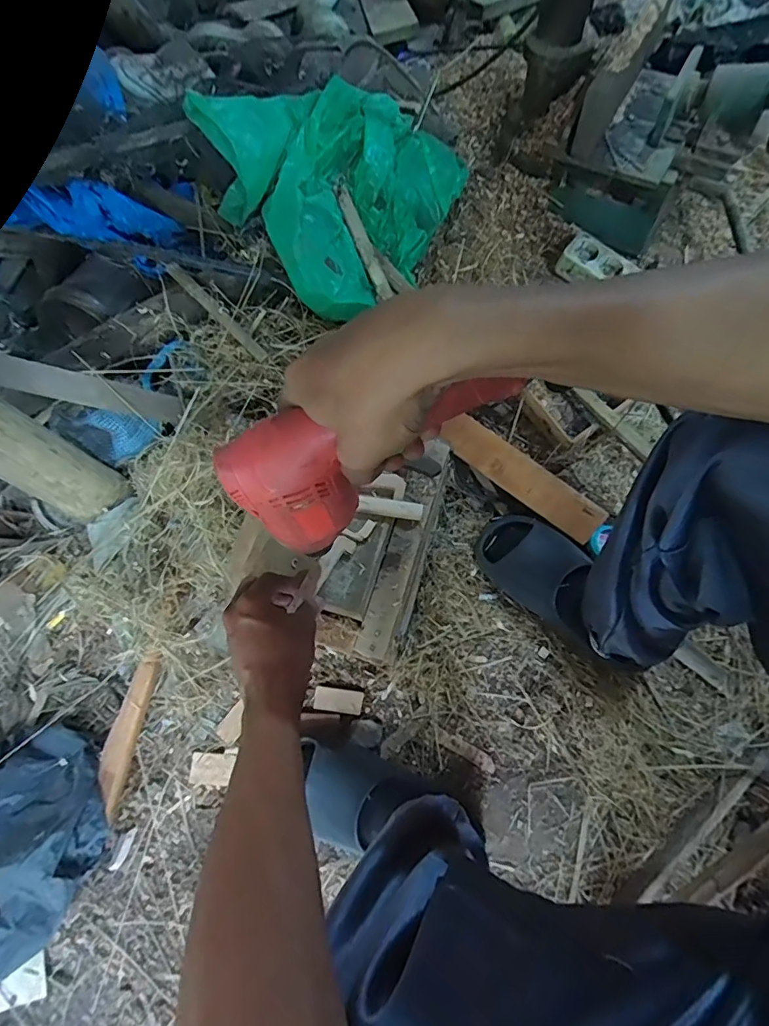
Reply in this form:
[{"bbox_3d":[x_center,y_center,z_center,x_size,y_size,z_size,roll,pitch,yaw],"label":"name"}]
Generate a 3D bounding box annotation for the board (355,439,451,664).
[{"bbox_3d":[0.026,0.035,0.545,0.040,0.015,0.244,16,72,10],"label":"board"}]

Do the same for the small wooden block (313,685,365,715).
[{"bbox_3d":[-0.060,0.243,0.655,0.063,0.006,0.030,6,70,7],"label":"small wooden block"}]

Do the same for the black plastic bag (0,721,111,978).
[{"bbox_3d":[-0.421,0.375,0.585,0.211,0.063,0.237,-27,70,-5],"label":"black plastic bag"}]

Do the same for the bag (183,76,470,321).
[{"bbox_3d":[-0.046,-0.467,0.740,0.338,0.091,0.314,-30,101,-15],"label":"bag"}]

